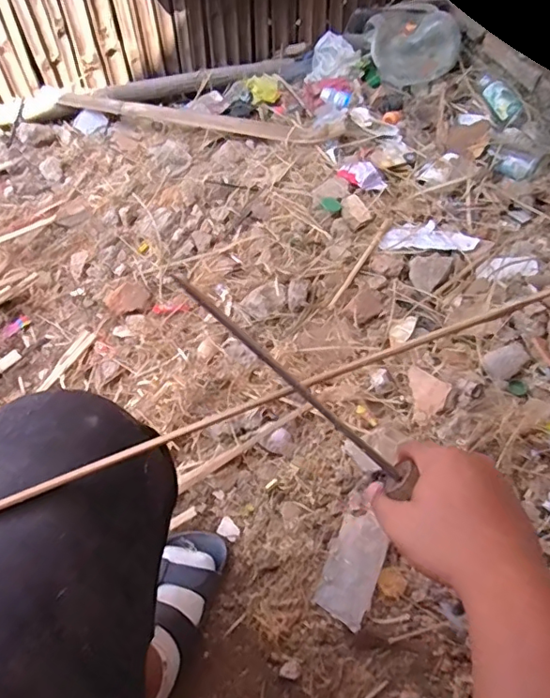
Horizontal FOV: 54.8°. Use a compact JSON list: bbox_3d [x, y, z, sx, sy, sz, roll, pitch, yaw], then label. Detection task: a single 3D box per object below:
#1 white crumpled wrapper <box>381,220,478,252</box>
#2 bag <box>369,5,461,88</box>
[{"bbox_3d":[0.303,-0.227,1.064,0.187,0.015,0.091,-3,57,-2],"label":"white crumpled wrapper"},{"bbox_3d":[0.357,-0.800,1.382,0.231,0.104,0.234,6,57,4],"label":"bag"}]

